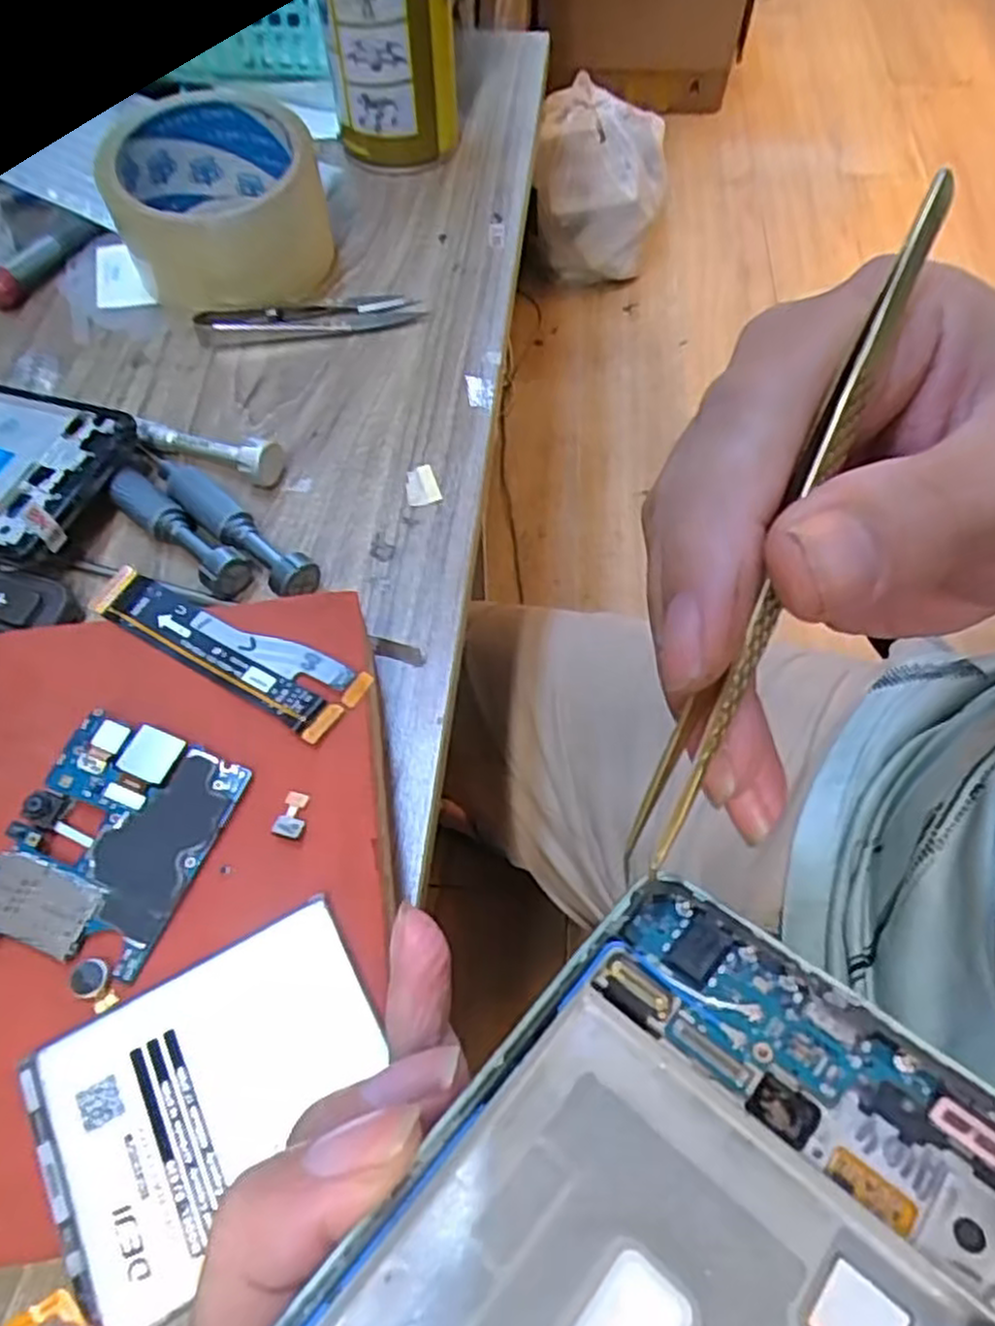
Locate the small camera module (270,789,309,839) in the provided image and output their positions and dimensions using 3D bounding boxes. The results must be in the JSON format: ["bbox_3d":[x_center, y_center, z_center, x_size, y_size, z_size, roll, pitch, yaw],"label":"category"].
[{"bbox_3d":[-0.054,0.040,0.206,0.008,0.004,0.013,11,61,7],"label":"small camera module"}]

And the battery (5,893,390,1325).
[{"bbox_3d":[-0.062,0.097,0.173,0.075,0.005,0.058,-27,64,-14],"label":"battery"}]

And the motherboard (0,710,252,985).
[{"bbox_3d":[-0.100,0.045,0.201,0.049,0.005,0.059,19,62,11],"label":"motherboard"}]

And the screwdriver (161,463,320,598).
[{"bbox_3d":[-0.101,-0.053,0.296,0.084,0.016,0.016,40,66,19],"label":"screwdriver"}]

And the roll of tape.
[{"bbox_3d":[-0.135,-0.227,0.377,0.098,0.053,0.106,-13,62,-9],"label":"roll of tape"}]

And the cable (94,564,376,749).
[{"bbox_3d":[-0.084,-0.004,0.233,0.090,0.004,0.024,23,65,14],"label":"cable"}]

